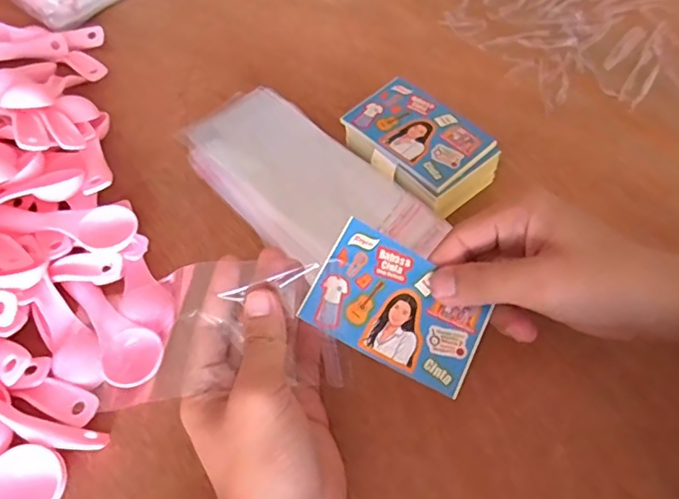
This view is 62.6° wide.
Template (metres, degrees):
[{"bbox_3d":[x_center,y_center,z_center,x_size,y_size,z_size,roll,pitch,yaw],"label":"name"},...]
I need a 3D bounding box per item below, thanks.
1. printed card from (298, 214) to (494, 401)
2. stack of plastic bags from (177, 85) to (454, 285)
[{"bbox_3d":[0.031,0.030,0.292,0.089,0.008,0.058,29,77,0],"label":"printed card"},{"bbox_3d":[-0.028,-0.046,0.395,0.088,0.022,0.195,-37,62,-20],"label":"stack of plastic bags"}]

